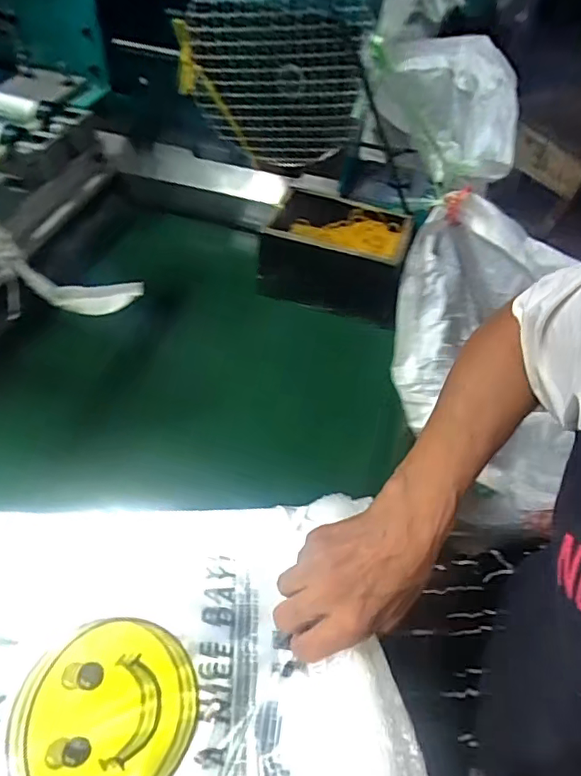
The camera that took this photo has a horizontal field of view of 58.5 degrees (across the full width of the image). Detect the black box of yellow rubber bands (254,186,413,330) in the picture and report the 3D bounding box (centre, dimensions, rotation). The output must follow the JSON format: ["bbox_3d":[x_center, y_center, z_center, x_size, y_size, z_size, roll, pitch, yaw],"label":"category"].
[{"bbox_3d":[0.059,-0.167,0.664,0.177,0.102,0.115,15,48,9],"label":"black box of yellow rubber bands"}]

